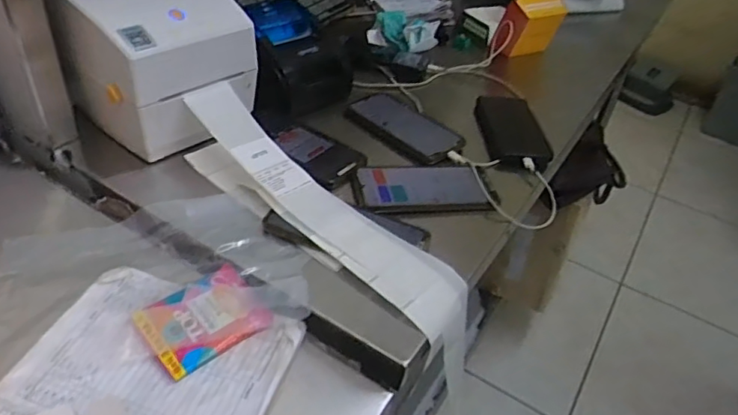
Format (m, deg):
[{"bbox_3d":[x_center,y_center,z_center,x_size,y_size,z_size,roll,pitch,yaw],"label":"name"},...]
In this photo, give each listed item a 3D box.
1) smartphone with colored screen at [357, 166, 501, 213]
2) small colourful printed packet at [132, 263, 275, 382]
[{"bbox_3d":[0.071,-0.027,0.671,0.163,0.006,0.087,-2,40,-12],"label":"smartphone with colored screen"},{"bbox_3d":[-0.153,0.101,0.517,0.101,0.011,0.085,-25,49,-34],"label":"small colourful printed packet"}]

